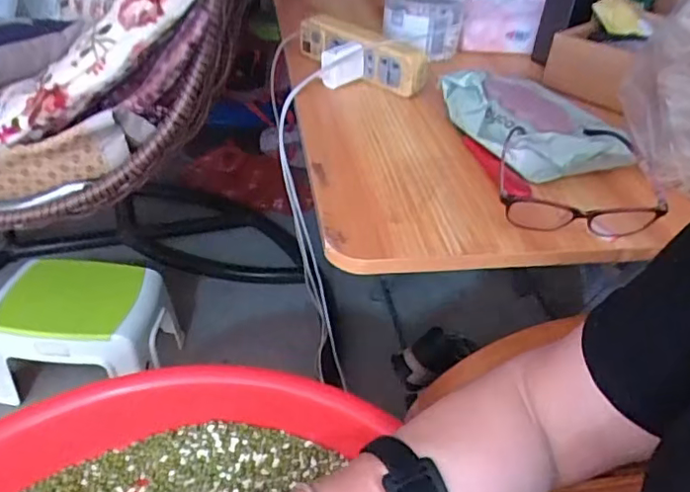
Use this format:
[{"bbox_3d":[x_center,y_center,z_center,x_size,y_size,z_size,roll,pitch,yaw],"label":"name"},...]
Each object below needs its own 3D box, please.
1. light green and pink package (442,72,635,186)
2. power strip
[{"bbox_3d":[0.202,-0.136,0.606,0.141,0.041,0.183,-9,40,-18],"label":"light green and pink package"},{"bbox_3d":[0.017,-0.254,0.739,0.054,0.060,0.203,-23,46,-32],"label":"power strip"}]

